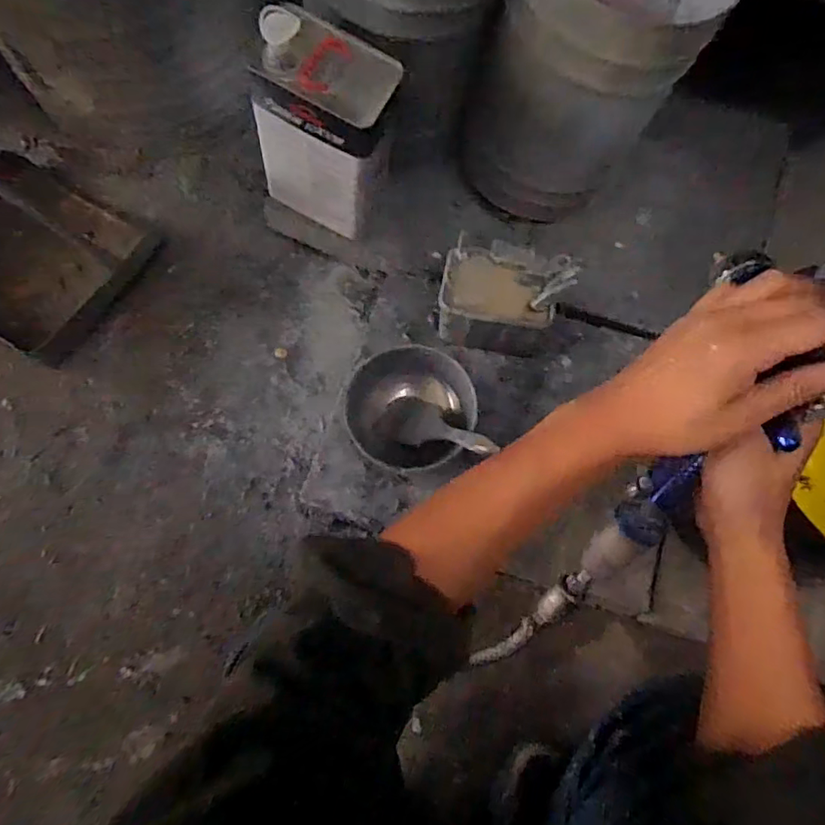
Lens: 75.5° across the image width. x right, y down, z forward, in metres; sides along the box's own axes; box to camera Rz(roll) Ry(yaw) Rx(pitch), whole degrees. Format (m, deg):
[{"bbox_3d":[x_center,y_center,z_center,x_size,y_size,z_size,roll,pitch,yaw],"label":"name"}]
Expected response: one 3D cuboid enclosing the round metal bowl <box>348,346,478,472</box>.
[{"bbox_3d":[-0.003,-0.006,0.719,0.169,0.069,0.164,0,74,-2],"label":"round metal bowl"}]

